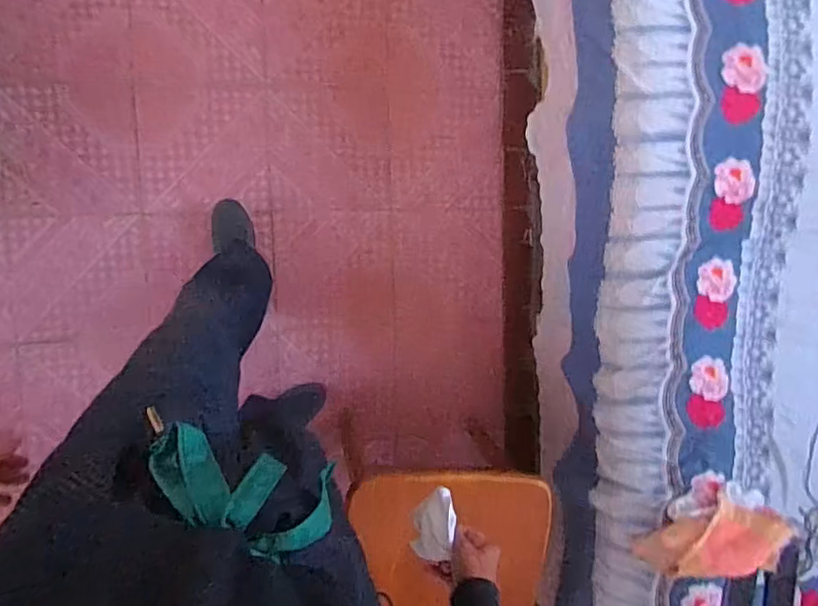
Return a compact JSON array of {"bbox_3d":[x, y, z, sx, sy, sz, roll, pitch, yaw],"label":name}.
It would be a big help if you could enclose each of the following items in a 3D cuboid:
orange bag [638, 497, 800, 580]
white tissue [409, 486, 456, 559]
[{"bbox_3d":[0.624,0.465,1.157,0.313,0.093,0.166,-4,97,-10],"label":"orange bag"},{"bbox_3d":[0.034,0.297,0.776,0.047,0.068,0.077,11,97,-6],"label":"white tissue"}]

